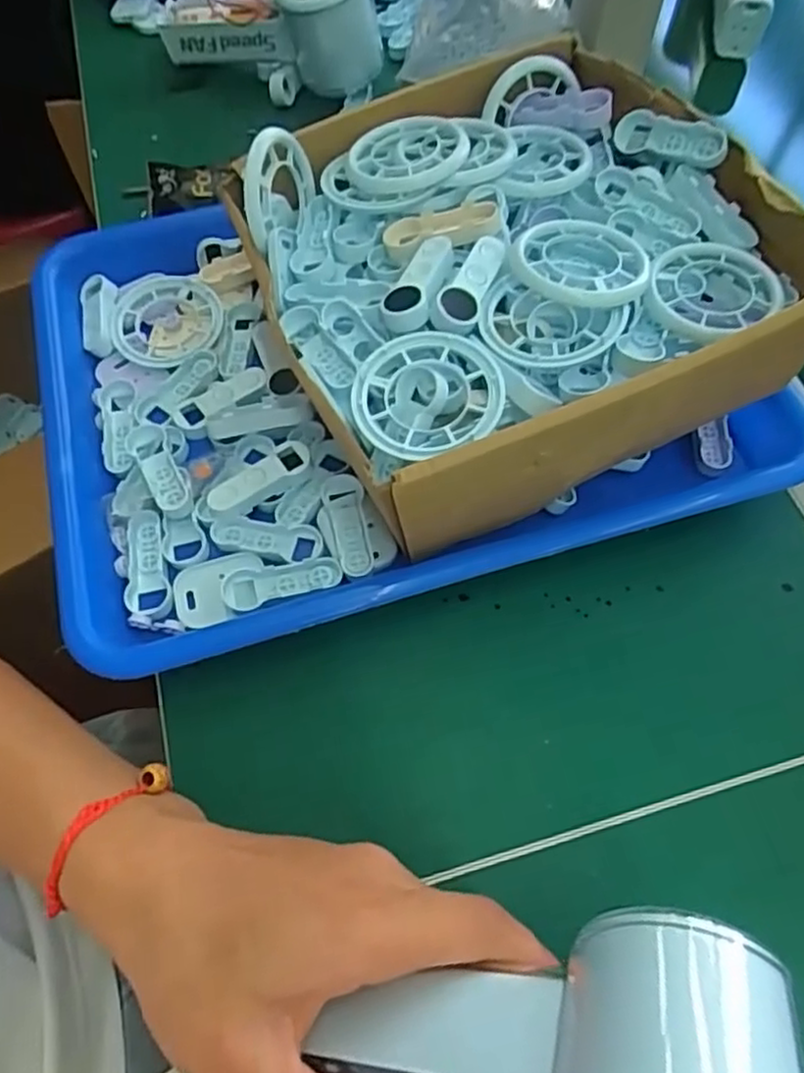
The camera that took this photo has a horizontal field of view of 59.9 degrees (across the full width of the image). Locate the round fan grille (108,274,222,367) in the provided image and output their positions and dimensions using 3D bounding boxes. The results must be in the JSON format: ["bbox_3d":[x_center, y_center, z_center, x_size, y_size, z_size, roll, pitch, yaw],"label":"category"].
[{"bbox_3d":[-0.124,-0.114,0.365,0.057,0.008,0.056,0,62,0],"label":"round fan grille"}]

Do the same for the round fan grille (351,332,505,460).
[{"bbox_3d":[0.009,-0.055,0.262,0.055,0.009,0.053,0,62,0],"label":"round fan grille"}]

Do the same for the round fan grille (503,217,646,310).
[{"bbox_3d":[0.074,-0.111,0.283,0.053,0.011,0.053,0,62,0],"label":"round fan grille"}]

